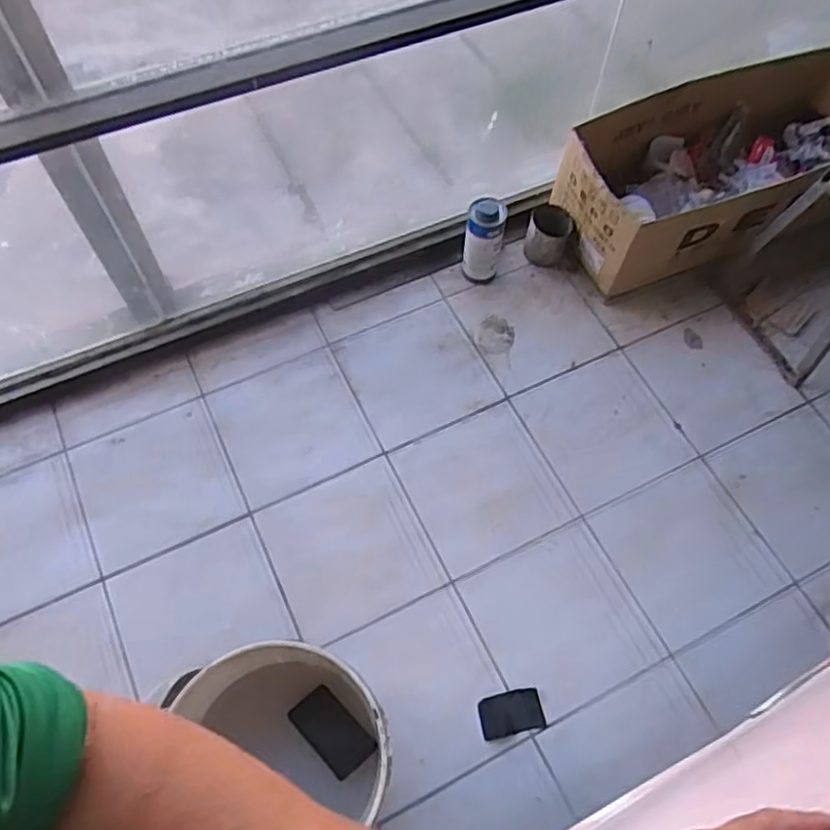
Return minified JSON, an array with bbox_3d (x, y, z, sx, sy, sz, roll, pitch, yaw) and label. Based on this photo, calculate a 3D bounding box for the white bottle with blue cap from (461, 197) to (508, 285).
[{"bbox_3d":[0.162,-0.416,1.584,0.088,0.228,0.094,1,63,-1],"label":"white bottle with blue cap"}]

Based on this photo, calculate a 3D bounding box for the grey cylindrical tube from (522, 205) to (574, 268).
[{"bbox_3d":[0.329,-0.451,1.663,0.099,0.117,0.108,1,63,-1],"label":"grey cylindrical tube"}]

